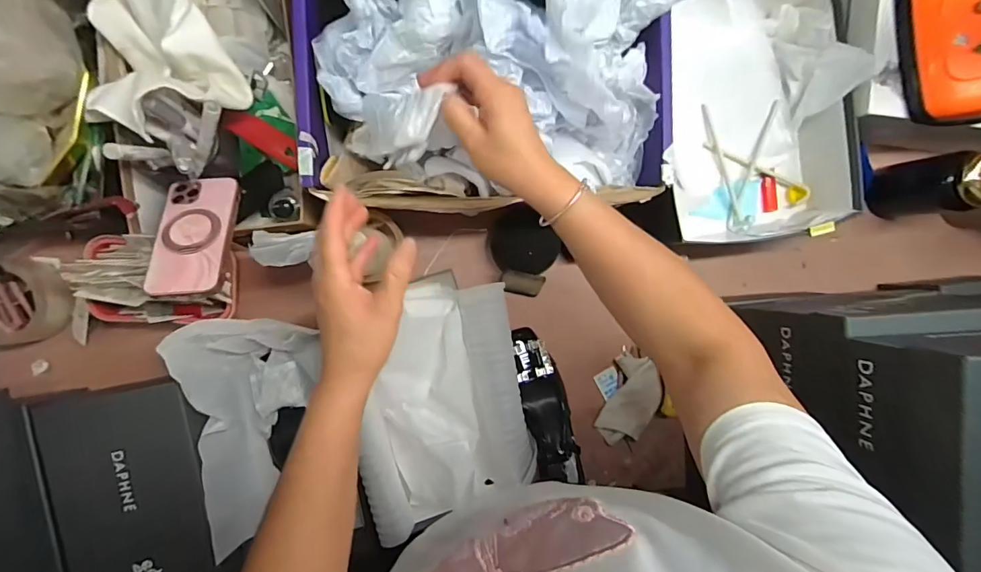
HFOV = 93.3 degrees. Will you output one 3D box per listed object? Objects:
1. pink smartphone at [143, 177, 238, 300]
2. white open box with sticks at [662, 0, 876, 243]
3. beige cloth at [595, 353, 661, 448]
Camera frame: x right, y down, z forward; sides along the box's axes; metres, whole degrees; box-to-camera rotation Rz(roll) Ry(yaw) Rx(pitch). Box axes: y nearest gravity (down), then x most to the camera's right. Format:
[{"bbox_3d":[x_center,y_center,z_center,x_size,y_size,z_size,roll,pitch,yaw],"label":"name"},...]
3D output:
[{"bbox_3d":[-0.315,-0.056,0.491,0.075,0.012,0.143,-4,63,-7],"label":"pink smartphone"},{"bbox_3d":[0.357,-0.228,0.628,0.238,0.104,0.320,-4,94,-6],"label":"white open box with sticks"},{"bbox_3d":[0.202,0.167,0.664,0.065,0.025,0.129,18,91,-7],"label":"beige cloth"}]

